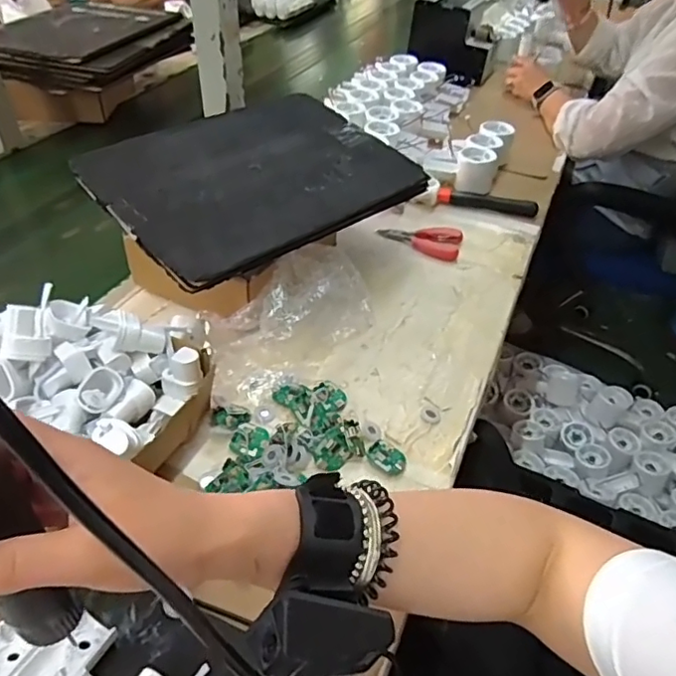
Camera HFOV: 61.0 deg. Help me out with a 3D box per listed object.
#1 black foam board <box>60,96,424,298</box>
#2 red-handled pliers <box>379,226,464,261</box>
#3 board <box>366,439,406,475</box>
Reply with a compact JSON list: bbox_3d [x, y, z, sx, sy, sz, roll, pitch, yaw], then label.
[{"bbox_3d":[-0.086,-0.192,0.655,0.342,0.023,0.230,-32,63,-33],"label":"black foam board"},{"bbox_3d":[0.111,-0.137,0.787,0.112,0.015,0.058,13,43,10],"label":"red-handled pliers"},{"bbox_3d":[0.044,0.108,0.520,0.036,0.006,0.030,23,45,20],"label":"board"}]

